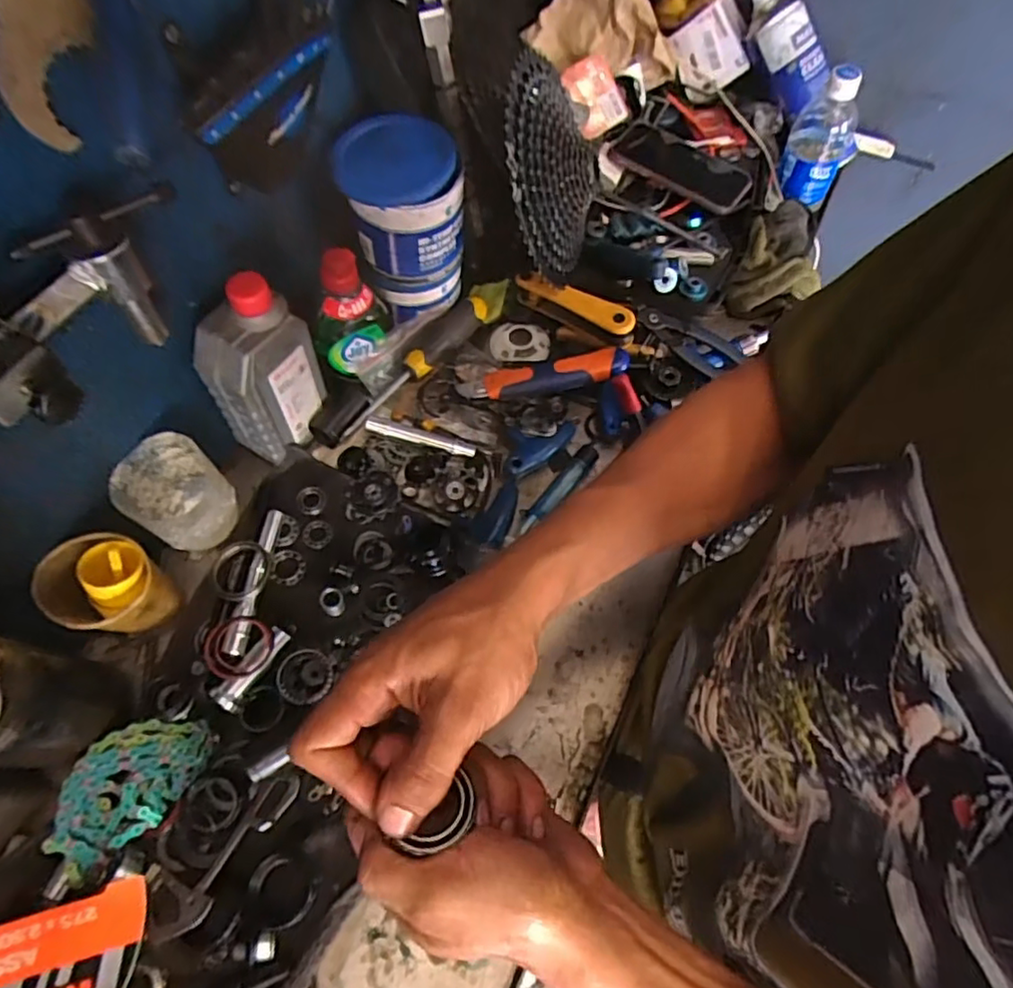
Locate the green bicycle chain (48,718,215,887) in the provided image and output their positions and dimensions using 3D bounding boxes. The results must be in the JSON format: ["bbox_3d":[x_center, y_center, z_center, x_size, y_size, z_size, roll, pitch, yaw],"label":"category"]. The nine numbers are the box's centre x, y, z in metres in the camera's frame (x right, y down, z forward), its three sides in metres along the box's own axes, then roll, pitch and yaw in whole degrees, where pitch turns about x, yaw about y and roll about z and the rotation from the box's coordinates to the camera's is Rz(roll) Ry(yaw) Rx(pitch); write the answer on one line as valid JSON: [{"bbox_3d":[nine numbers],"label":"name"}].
[{"bbox_3d":[-0.274,0.209,0.441,0.060,0.038,0.113,32,67,13],"label":"green bicycle chain"}]

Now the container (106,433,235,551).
[{"bbox_3d":[-0.266,0.003,0.502,0.064,0.084,0.069,1,64,-2],"label":"container"}]

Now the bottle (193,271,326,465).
[{"bbox_3d":[-0.204,-0.104,0.512,0.053,0.160,0.083,34,68,14],"label":"bottle"}]

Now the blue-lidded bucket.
[{"bbox_3d":[-0.091,-0.246,0.563,0.098,0.139,0.087,-11,65,-8],"label":"blue-lidded bucket"}]

